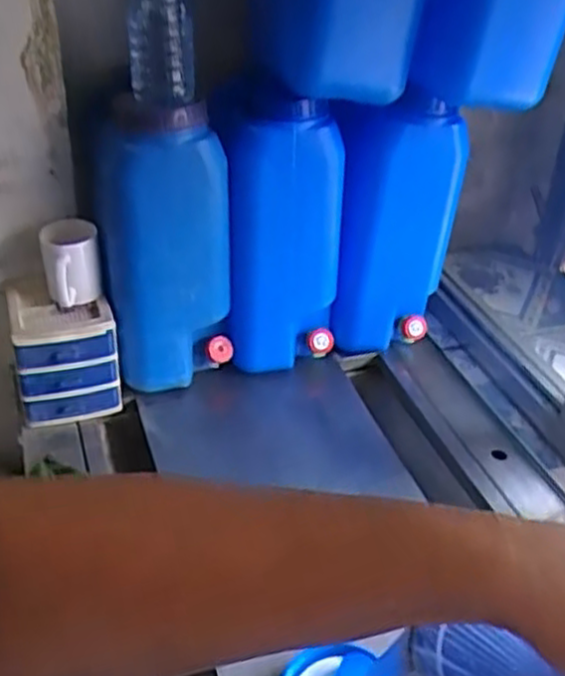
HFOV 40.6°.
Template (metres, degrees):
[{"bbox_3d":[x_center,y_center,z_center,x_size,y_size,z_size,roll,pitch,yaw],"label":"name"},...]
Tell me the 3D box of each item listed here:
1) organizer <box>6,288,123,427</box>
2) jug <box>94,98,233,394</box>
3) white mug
[{"bbox_3d":[-0.310,0.026,1.093,0.135,0.159,0.108,-10,37,-19],"label":"organizer"},{"bbox_3d":[-0.166,-0.126,1.086,0.179,0.388,0.153,-4,36,-11],"label":"jug"},{"bbox_3d":[-0.289,-0.099,1.052,0.075,0.106,0.072,-7,37,-16],"label":"white mug"}]

